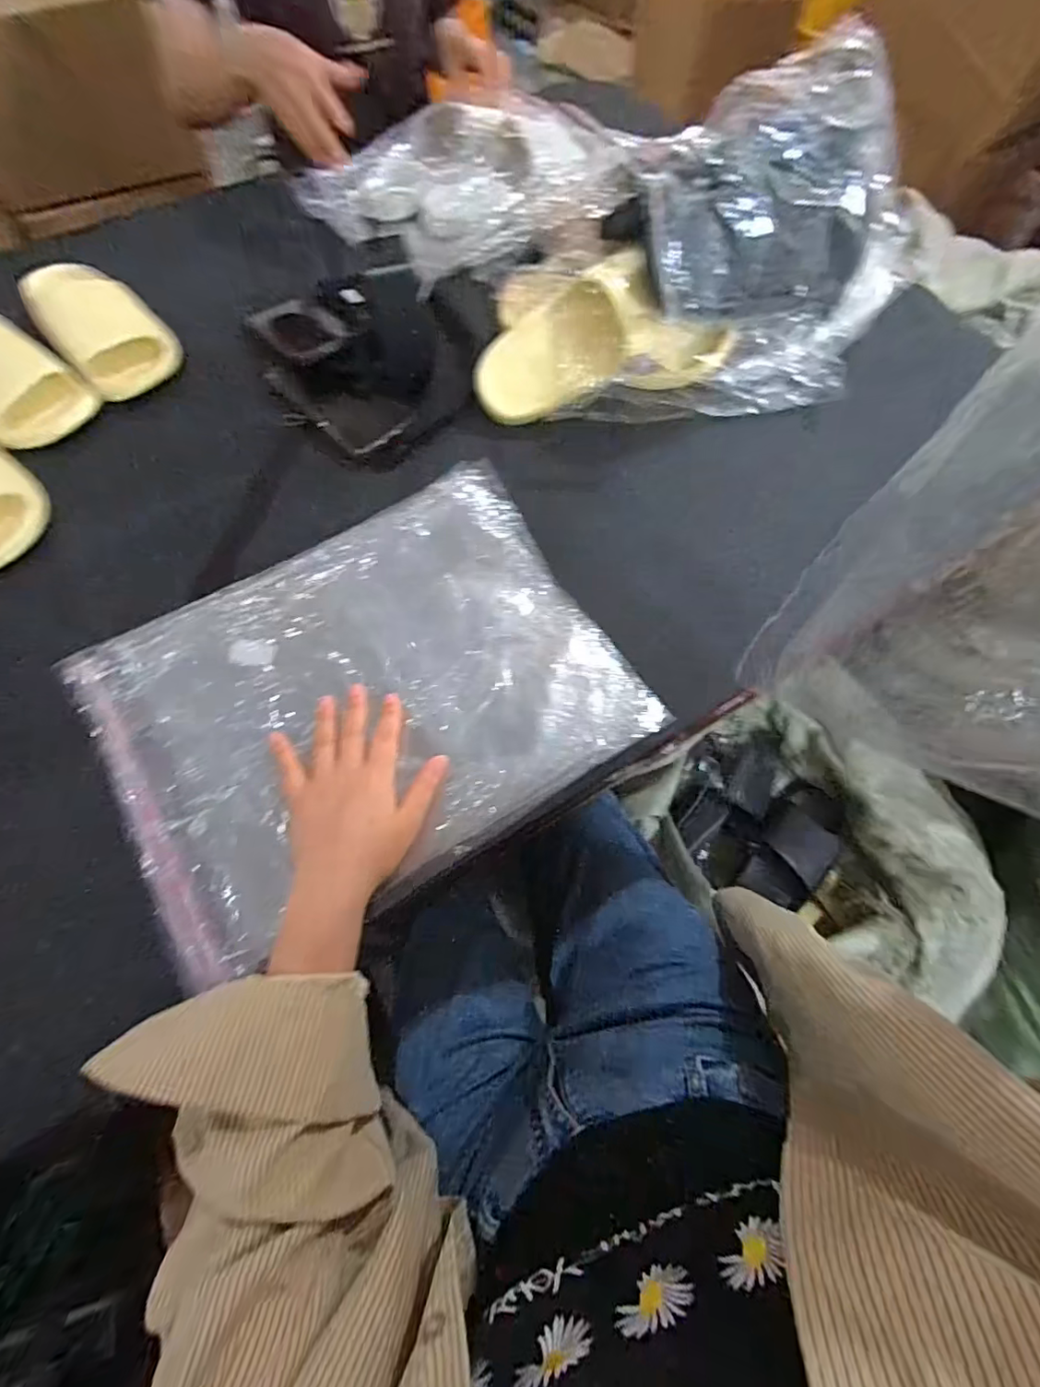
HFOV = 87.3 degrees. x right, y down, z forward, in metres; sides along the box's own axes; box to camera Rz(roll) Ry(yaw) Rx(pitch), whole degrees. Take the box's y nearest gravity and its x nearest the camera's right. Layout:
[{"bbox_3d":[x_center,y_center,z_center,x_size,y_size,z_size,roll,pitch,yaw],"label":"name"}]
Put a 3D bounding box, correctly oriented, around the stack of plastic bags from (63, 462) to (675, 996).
[{"bbox_3d":[-0.129,-0.002,0.444,0.389,0.041,0.306,-30,70,-12],"label":"stack of plastic bags"}]

